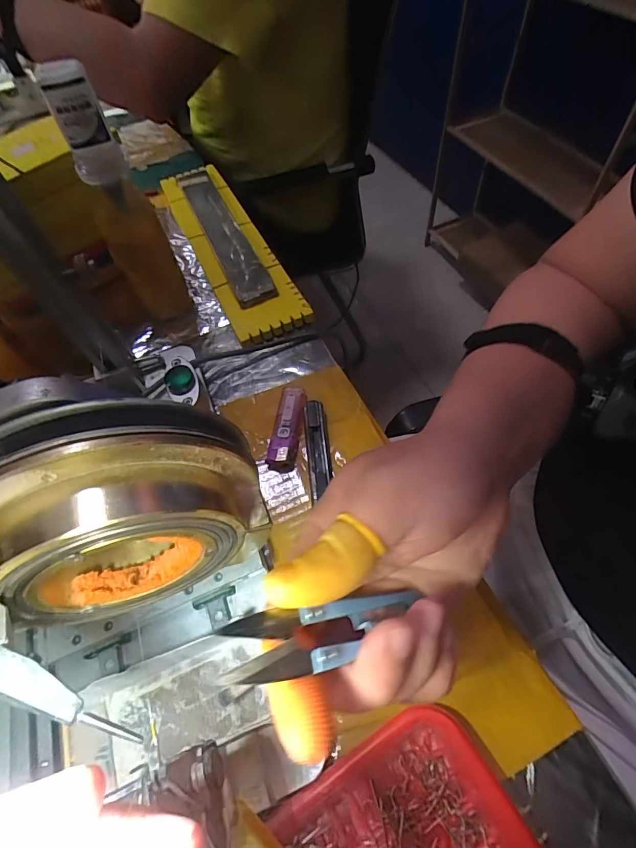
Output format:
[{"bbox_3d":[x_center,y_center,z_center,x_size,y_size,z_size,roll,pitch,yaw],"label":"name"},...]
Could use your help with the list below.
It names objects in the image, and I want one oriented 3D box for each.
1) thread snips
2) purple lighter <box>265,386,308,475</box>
[{"bbox_3d":[0.005,0.078,0.155,0.091,0.011,0.021,9,46,-42],"label":"thread snips"},{"bbox_3d":[-0.026,0.001,0.358,0.023,0.007,0.084,5,59,7],"label":"purple lighter"}]

